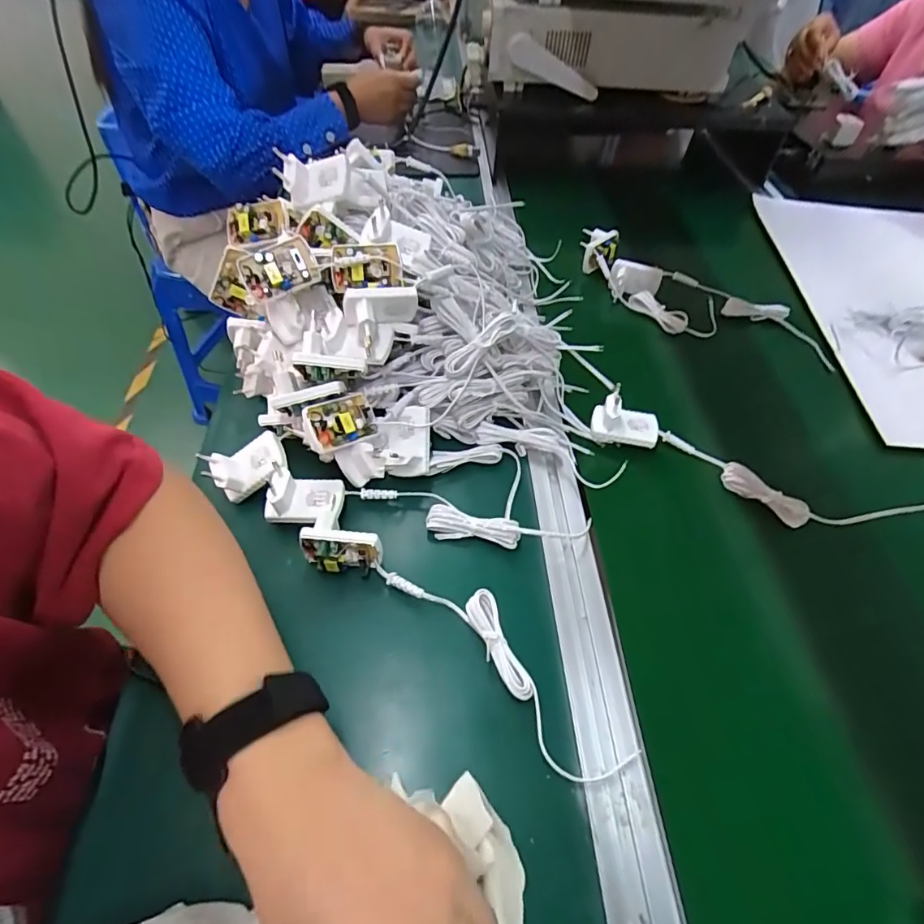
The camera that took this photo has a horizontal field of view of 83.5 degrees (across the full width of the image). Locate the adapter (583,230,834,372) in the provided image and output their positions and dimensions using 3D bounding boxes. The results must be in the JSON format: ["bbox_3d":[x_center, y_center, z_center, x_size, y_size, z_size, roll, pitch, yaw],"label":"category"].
[{"bbox_3d":[0.272,-0.197,0.625,0.308,0.039,0.104,28,58,14],"label":"adapter"}]

